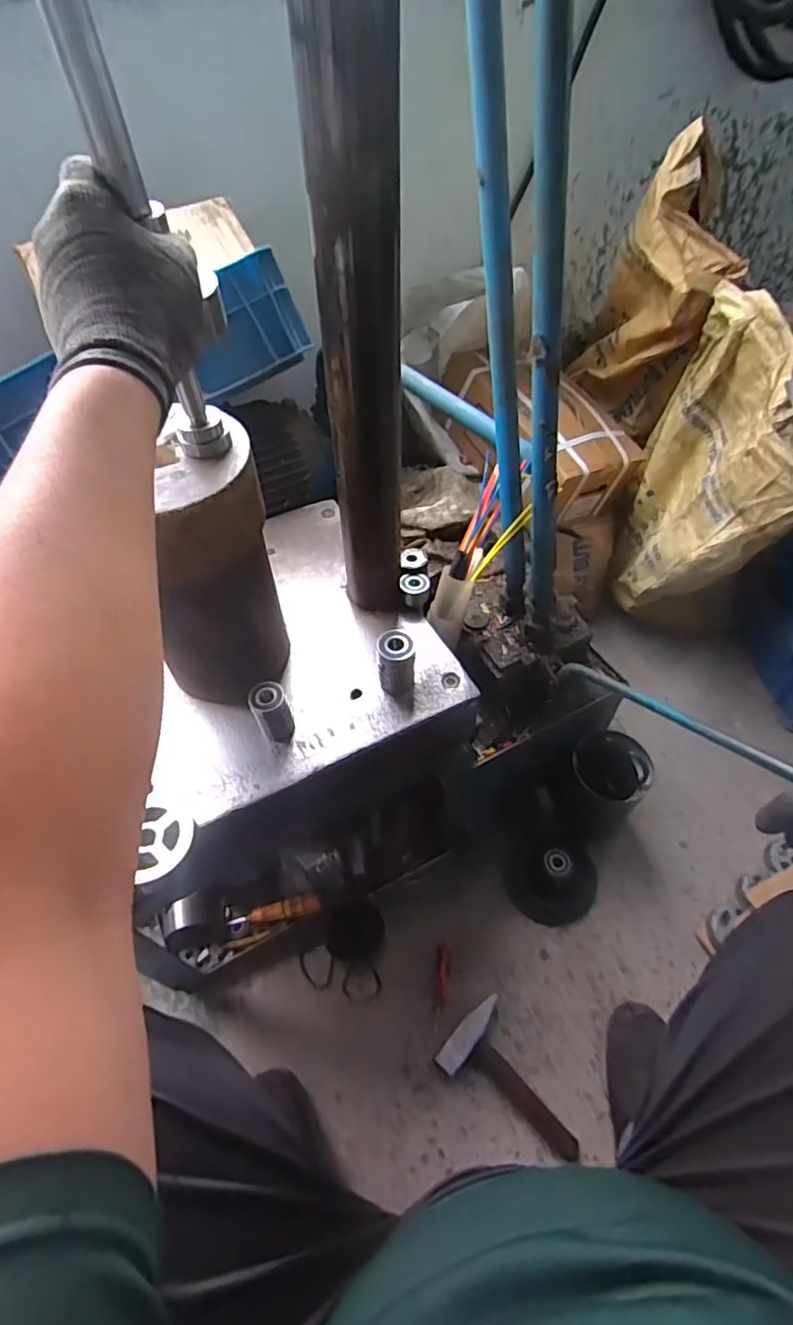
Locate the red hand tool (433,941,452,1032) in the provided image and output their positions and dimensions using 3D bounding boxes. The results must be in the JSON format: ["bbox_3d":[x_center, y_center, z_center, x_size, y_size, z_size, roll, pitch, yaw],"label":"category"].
[{"bbox_3d":[0.065,0.469,0.847,0.020,0.016,0.111,7,53,6],"label":"red hand tool"}]

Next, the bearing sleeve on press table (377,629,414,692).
[{"bbox_3d":[0.000,0.001,0.612,0.036,0.069,0.039,2,53,2],"label":"bearing sleeve on press table"}]

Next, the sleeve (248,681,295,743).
[{"bbox_3d":[-0.123,0.049,0.581,0.035,0.064,0.032,-16,54,-11],"label":"sleeve"}]

